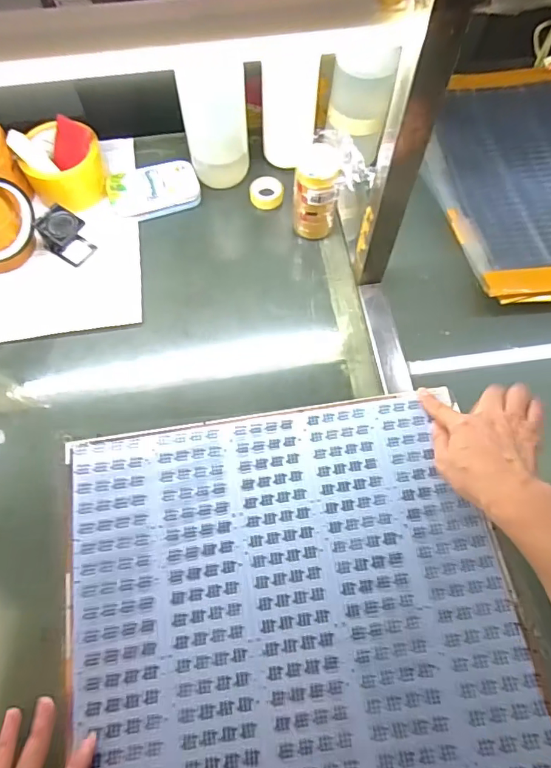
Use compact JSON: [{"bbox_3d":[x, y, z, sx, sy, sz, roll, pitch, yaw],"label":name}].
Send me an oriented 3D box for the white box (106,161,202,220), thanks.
[{"bbox_3d":[-0.151,-0.240,0.595,0.109,0.018,0.072,-15,68,-6],"label":"white box"}]

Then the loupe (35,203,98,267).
[{"bbox_3d":[-0.245,-0.173,0.553,0.048,0.050,0.041,33,71,13],"label":"loupe"}]

